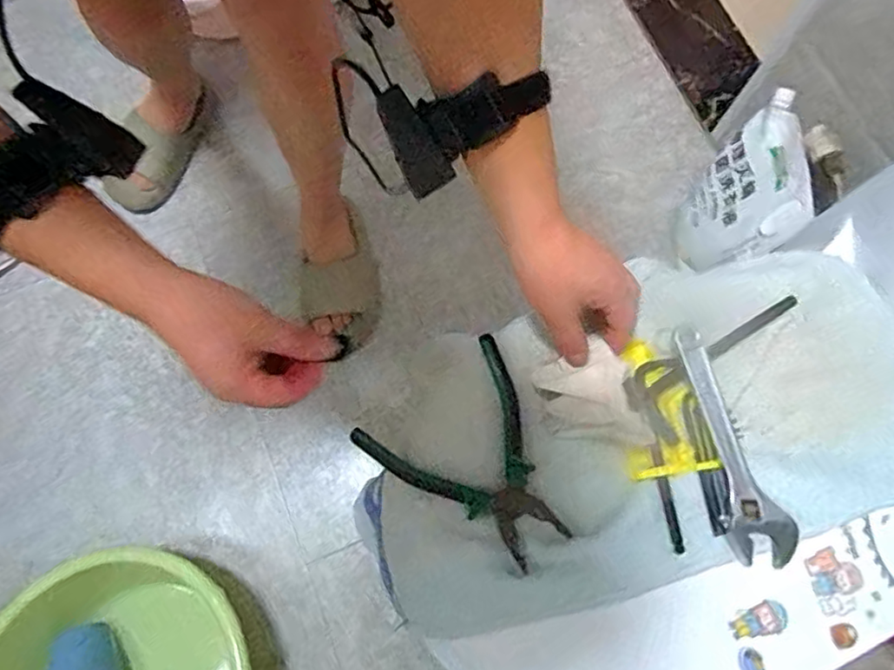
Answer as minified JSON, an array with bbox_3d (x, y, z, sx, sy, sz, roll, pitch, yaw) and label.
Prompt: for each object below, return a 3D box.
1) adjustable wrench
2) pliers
[{"bbox_3d":[0.219,0.088,0.473,0.050,0.023,0.191,-20,75,-6],"label":"adjustable wrench"},{"bbox_3d":[0.028,0.105,0.482,0.138,0.013,0.163,-36,77,-10],"label":"pliers"}]

